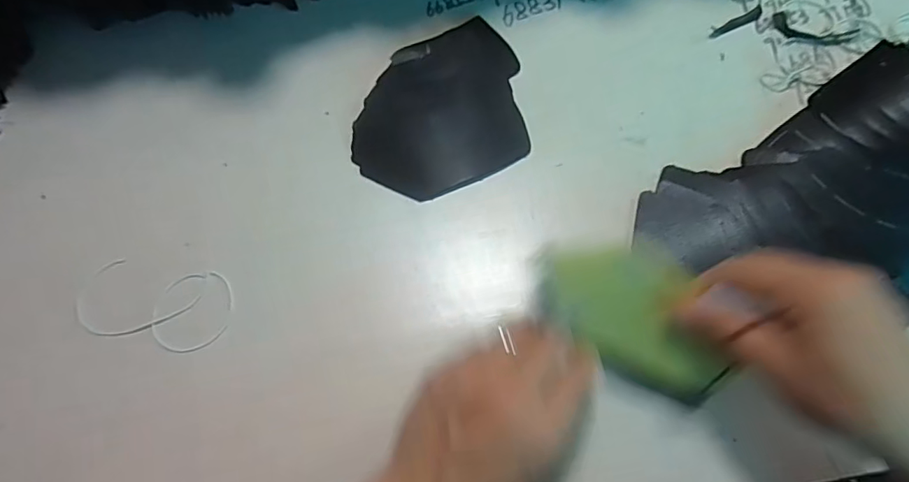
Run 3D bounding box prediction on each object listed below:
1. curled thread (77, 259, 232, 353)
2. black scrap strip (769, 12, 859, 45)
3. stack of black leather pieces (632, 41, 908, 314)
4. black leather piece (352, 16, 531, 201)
[{"bbox_3d":[-0.212,0.045,0.364,0.106,0.004,0.054,9,66,2],"label":"curled thread"},{"bbox_3d":[0.312,-0.181,0.444,0.070,0.005,0.025,16,68,8],"label":"black scrap strip"},{"bbox_3d":[0.289,-0.037,0.361,0.310,0.044,0.168,-28,69,-10],"label":"stack of black leather pieces"},{"bbox_3d":[-0.011,-0.109,0.425,0.156,0.008,0.140,-28,72,-8],"label":"black leather piece"}]

